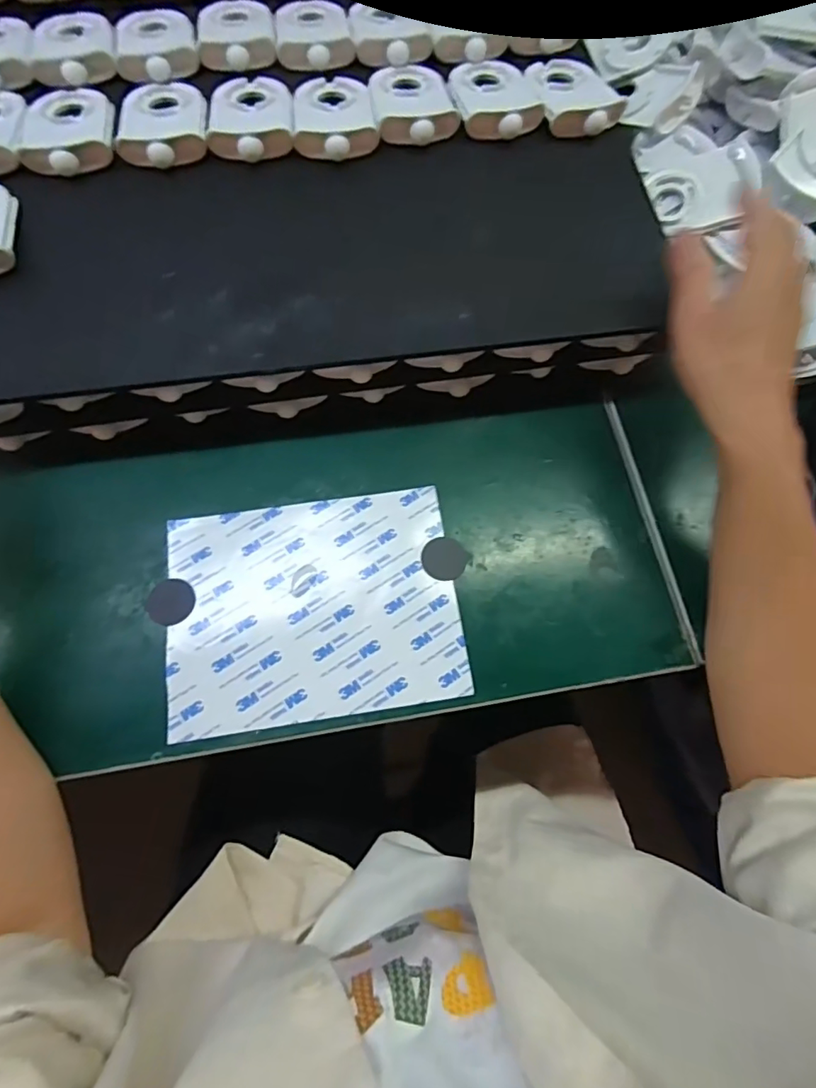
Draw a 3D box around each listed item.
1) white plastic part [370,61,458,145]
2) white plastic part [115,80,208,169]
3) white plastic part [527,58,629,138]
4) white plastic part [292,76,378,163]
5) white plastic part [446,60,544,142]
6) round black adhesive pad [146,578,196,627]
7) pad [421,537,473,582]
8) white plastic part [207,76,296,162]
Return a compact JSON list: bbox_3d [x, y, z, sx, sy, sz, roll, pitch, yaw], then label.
[{"bbox_3d":[0.003,-0.328,0.394,0.056,0.019,0.087,-8,71,-5],"label":"white plastic part"},{"bbox_3d":[-0.174,-0.303,0.378,0.060,0.013,0.088,-6,71,-4],"label":"white plastic part"},{"bbox_3d":[0.125,-0.338,0.400,0.057,0.019,0.086,-5,71,-3],"label":"white plastic part"},{"bbox_3d":[-0.052,-0.312,0.384,0.059,0.014,0.081,-3,71,-3],"label":"white plastic part"},{"bbox_3d":[0.065,-0.333,0.398,0.059,0.020,0.082,-11,71,-5],"label":"white plastic part"},{"bbox_3d":[-0.147,0.036,0.329,0.028,0.004,0.028,1,70,-1],"label":"round black adhesive pad"},{"bbox_3d":[0.024,0.009,0.342,0.029,0.004,0.028,1,70,-1],"label":"pad"},{"bbox_3d":[-0.112,-0.311,0.382,0.058,0.012,0.088,-5,71,-4],"label":"white plastic part"}]

